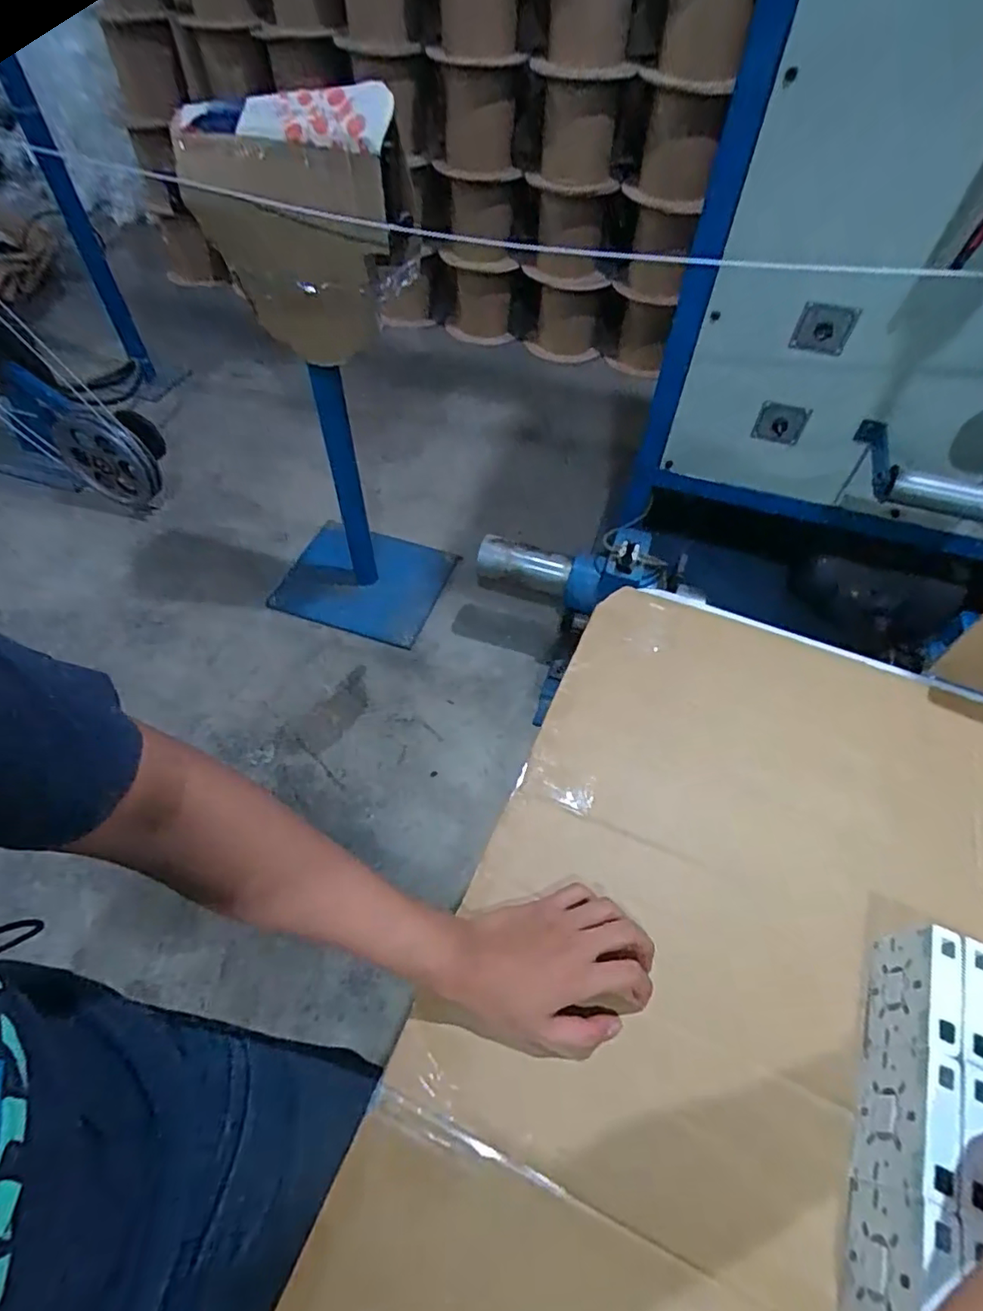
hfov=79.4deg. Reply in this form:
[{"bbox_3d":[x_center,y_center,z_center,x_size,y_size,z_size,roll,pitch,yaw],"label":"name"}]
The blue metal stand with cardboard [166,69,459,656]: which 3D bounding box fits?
[{"bbox_3d":[-0.362,-0.495,1.279,0.469,1.084,0.350,4,55,3],"label":"blue metal stand with cardboard"}]

